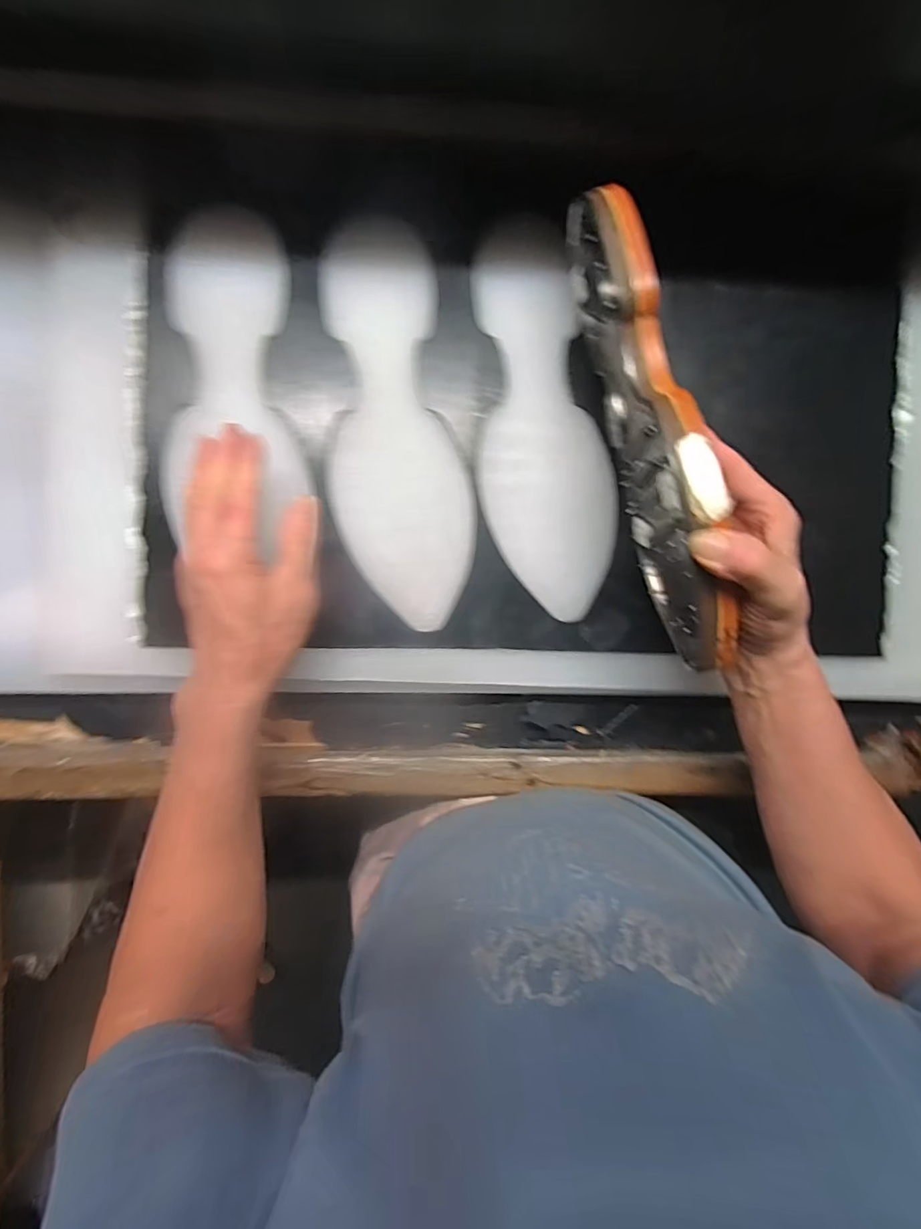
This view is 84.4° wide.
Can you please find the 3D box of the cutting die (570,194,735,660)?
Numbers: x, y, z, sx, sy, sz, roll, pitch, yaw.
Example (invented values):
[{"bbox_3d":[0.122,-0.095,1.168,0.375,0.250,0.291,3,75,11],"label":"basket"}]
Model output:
[{"bbox_3d":[0.115,-0.110,0.316,0.027,0.102,0.289,-15,90,-4],"label":"cutting die"}]

